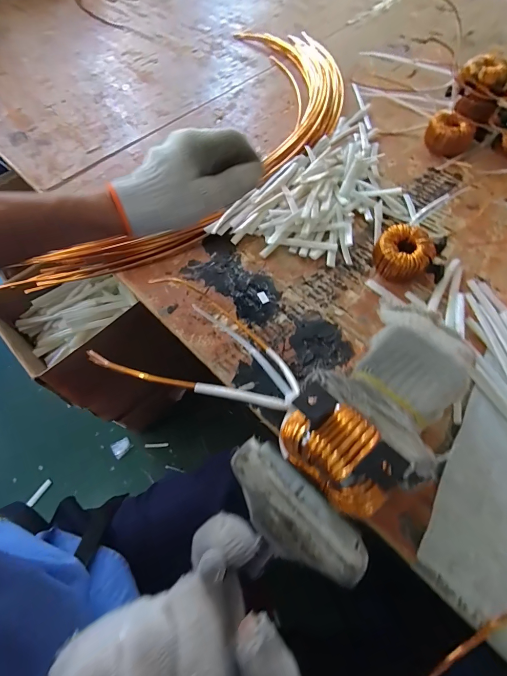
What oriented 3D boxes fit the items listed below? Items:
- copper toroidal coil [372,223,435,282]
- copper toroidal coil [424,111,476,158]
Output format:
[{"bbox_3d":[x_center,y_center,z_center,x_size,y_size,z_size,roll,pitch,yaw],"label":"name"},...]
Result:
[{"bbox_3d":[0.197,-0.109,0.442,0.067,0.047,0.062,-2,61,3],"label":"copper toroidal coil"},{"bbox_3d":[0.334,-0.344,0.563,0.071,0.046,0.061,-13,61,-3],"label":"copper toroidal coil"}]

